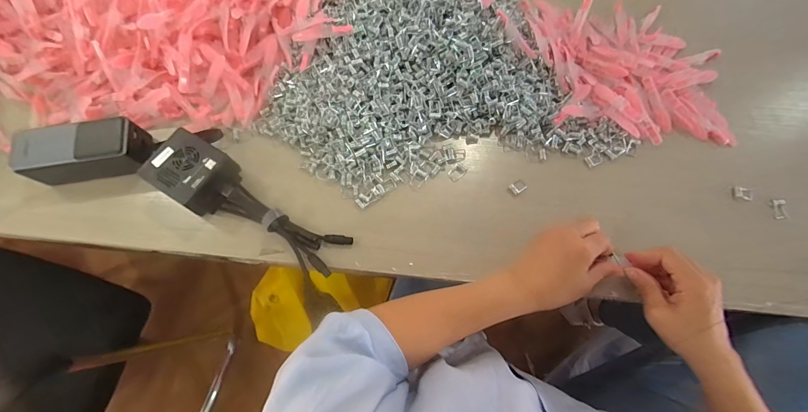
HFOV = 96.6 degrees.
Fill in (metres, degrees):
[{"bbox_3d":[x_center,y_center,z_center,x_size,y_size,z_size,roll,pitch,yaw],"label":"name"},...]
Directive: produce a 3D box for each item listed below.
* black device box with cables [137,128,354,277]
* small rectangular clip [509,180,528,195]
[{"bbox_3d":[-0.178,0.000,0.411,0.234,0.045,0.070,30,73,11],"label":"black device box with cables"},{"bbox_3d":[0.138,-0.023,0.434,0.022,0.006,0.014,-27,72,-9],"label":"small rectangular clip"}]

